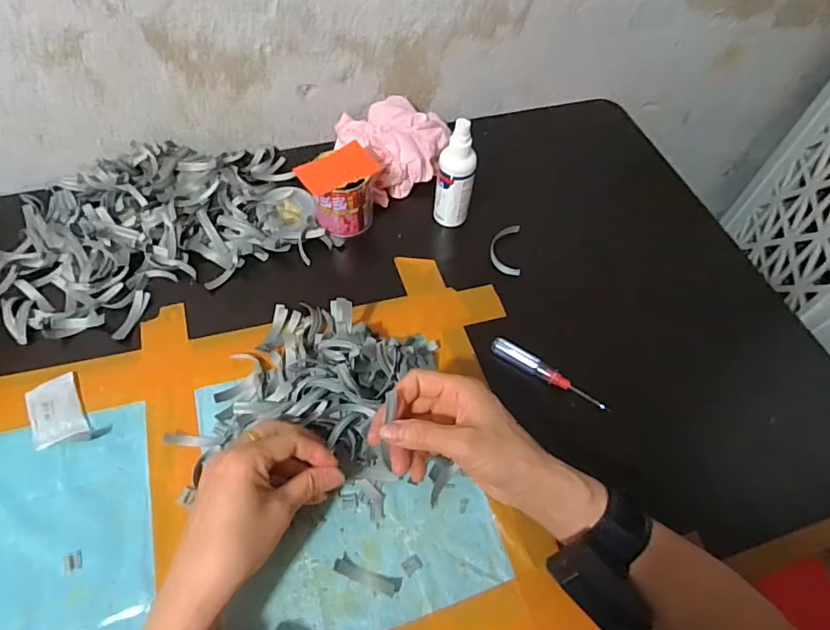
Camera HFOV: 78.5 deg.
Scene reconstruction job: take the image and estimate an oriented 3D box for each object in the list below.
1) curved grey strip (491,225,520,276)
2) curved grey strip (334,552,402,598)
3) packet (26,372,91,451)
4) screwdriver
[{"bbox_3d":[0.103,-0.074,0.581,0.032,0.014,0.073,7,57,2],"label":"curved grey strip"},{"bbox_3d":[-0.036,0.199,0.389,0.051,0.012,0.014,20,58,10],"label":"curved grey strip"},{"bbox_3d":[-0.314,0.084,0.447,0.039,0.010,0.069,-23,61,-17],"label":"packet"},{"bbox_3d":[0.127,0.058,0.489,0.120,0.015,0.014,33,61,17],"label":"screwdriver"}]

